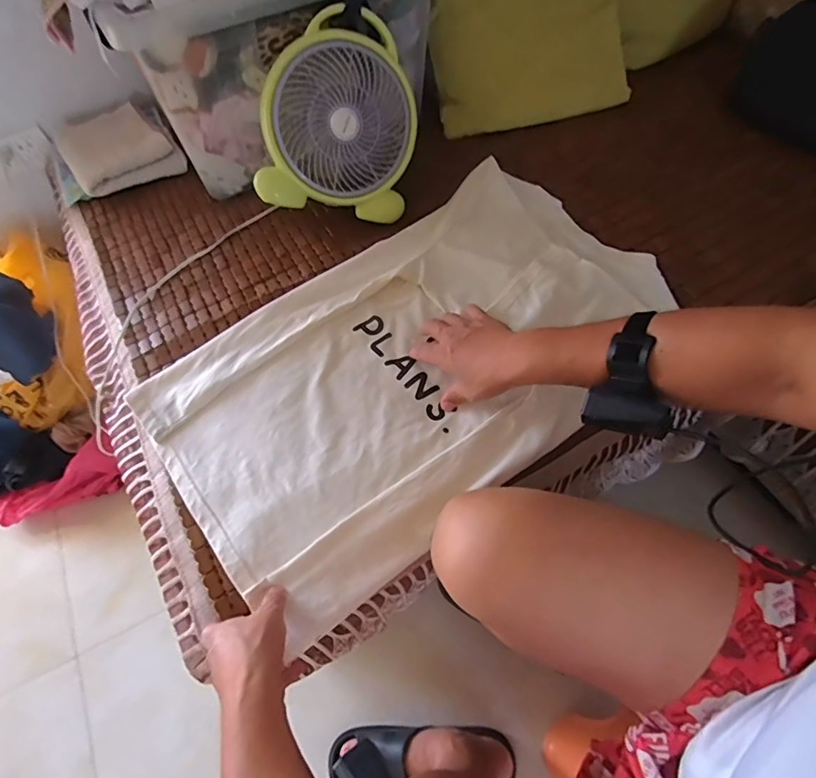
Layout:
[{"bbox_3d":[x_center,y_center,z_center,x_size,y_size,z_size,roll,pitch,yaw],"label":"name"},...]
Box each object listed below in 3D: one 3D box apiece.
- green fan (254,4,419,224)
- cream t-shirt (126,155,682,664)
[{"bbox_3d":[-0.092,-0.375,0.688,0.208,0.244,0.069,1,29,-19],"label":"green fan"},{"bbox_3d":[0.022,-0.047,0.653,0.664,0.056,0.367,-36,64,-17],"label":"cream t-shirt"}]

